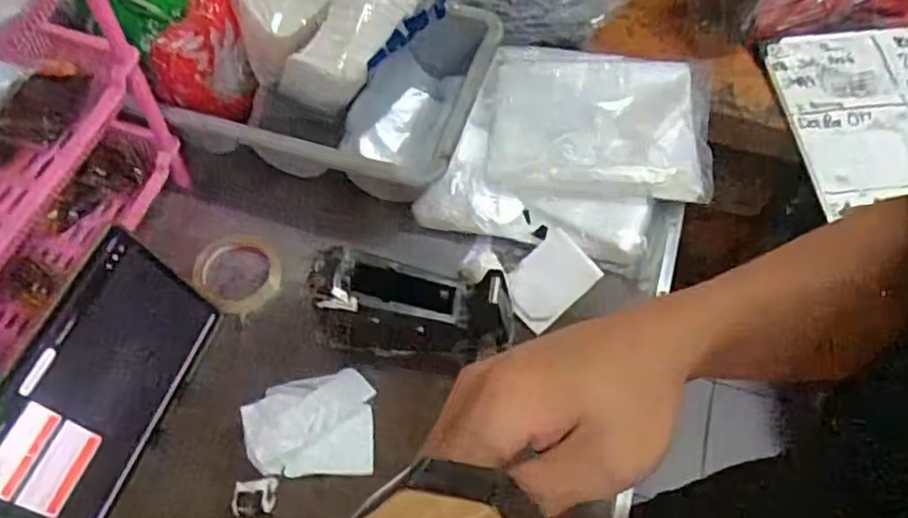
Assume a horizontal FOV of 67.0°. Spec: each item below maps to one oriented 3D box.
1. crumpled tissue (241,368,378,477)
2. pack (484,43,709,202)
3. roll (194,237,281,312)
[{"bbox_3d":[-0.142,0.158,0.666,0.125,0.044,0.095,-3,59,-2],"label":"crumpled tissue"},{"bbox_3d":[0.183,-0.178,0.851,0.280,0.037,0.236,1,59,1],"label":"pack"},{"bbox_3d":[-0.248,0.016,0.789,0.092,0.027,0.090,0,59,0],"label":"roll"}]

